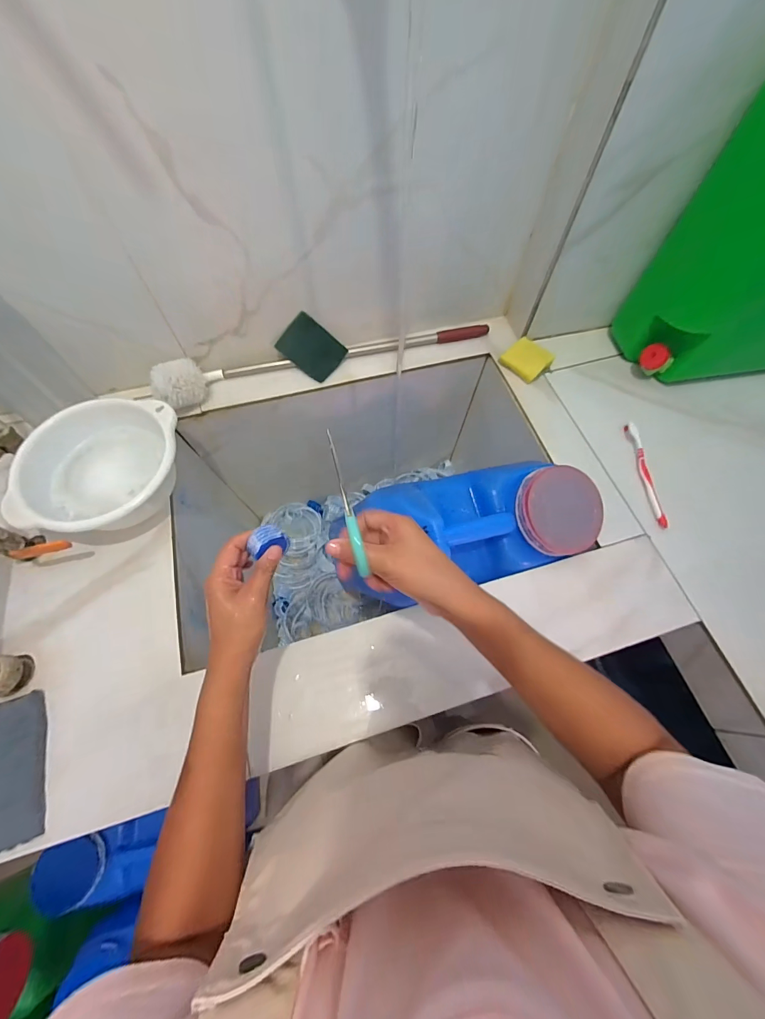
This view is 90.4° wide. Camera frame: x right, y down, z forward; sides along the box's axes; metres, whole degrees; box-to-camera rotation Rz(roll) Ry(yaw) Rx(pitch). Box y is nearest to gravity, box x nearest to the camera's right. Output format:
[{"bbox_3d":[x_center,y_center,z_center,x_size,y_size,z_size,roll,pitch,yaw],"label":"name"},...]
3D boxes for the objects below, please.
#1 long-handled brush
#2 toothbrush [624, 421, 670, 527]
[{"bbox_3d":[-0.084,-0.277,0.654,0.586,0.069,0.073,-17,66,-8],"label":"long-handled brush"},{"bbox_3d":[0.409,-0.057,0.588,0.016,0.016,0.179,-2,65,-1],"label":"toothbrush"}]

